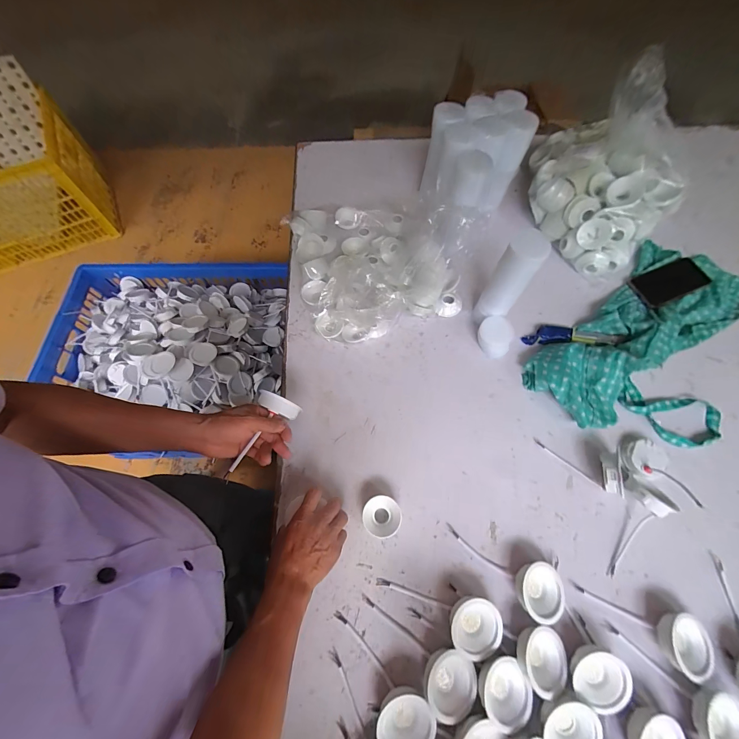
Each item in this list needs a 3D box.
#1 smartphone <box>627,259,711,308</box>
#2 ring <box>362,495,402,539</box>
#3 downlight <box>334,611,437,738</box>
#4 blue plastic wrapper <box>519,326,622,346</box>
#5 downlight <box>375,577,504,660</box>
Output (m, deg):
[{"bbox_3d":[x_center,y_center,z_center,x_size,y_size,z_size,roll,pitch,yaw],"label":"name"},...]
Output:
[{"bbox_3d":[0.627,-0.183,0.662,0.154,0.012,0.077,-23,70,-9],"label":"smartphone"},{"bbox_3d":[0.018,0.226,0.490,0.057,0.035,0.057,0,68,0],"label":"ring"},{"bbox_3d":[0.022,0.402,0.417,0.072,0.036,0.165,-24,70,-9],"label":"downlight"},{"bbox_3d":[0.394,-0.066,0.616,0.187,0.014,0.039,1,68,0],"label":"blue plastic wrapper"},{"bbox_3d":[0.102,0.327,0.449,0.167,0.034,0.070,32,71,12],"label":"downlight"}]

